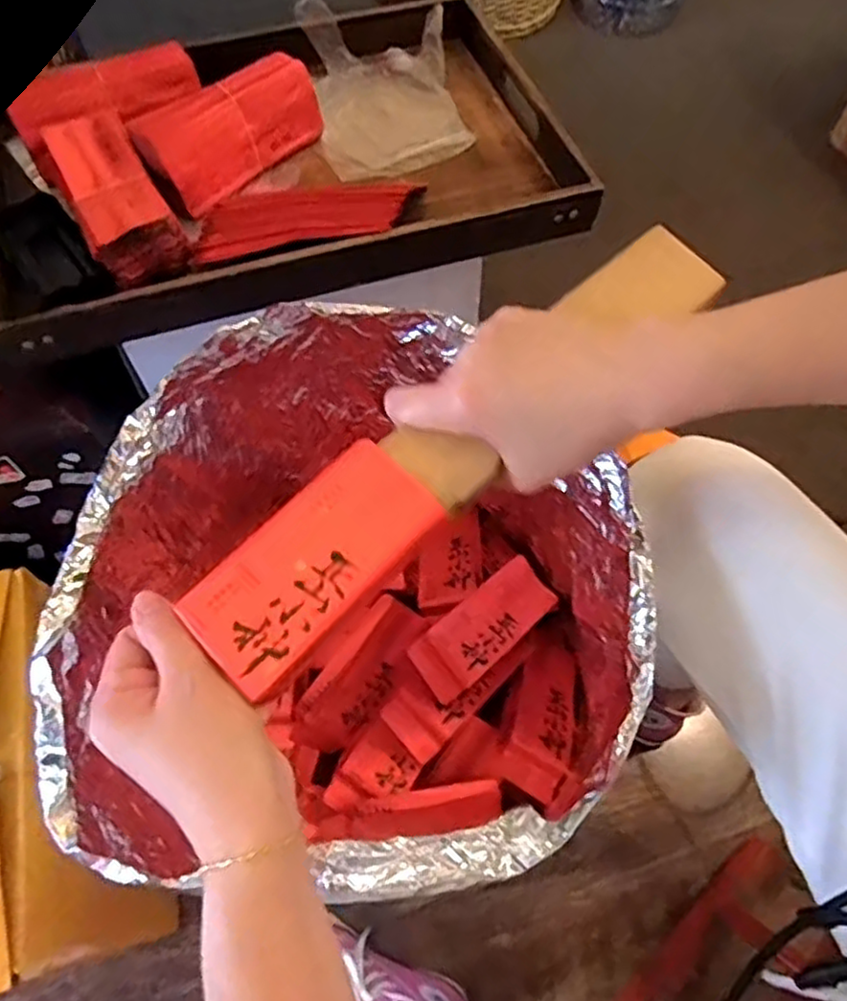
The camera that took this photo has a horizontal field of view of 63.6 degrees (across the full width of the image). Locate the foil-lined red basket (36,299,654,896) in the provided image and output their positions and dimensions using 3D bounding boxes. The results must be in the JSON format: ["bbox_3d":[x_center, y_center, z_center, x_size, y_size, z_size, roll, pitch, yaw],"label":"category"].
[{"bbox_3d":[-0.039,0.078,0.504,0.337,0.254,0.347,-1,62,-1],"label":"foil-lined red basket"}]

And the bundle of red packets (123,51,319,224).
[{"bbox_3d":[-0.164,-0.312,0.573,0.077,0.050,0.155,34,67,16],"label":"bundle of red packets"}]

